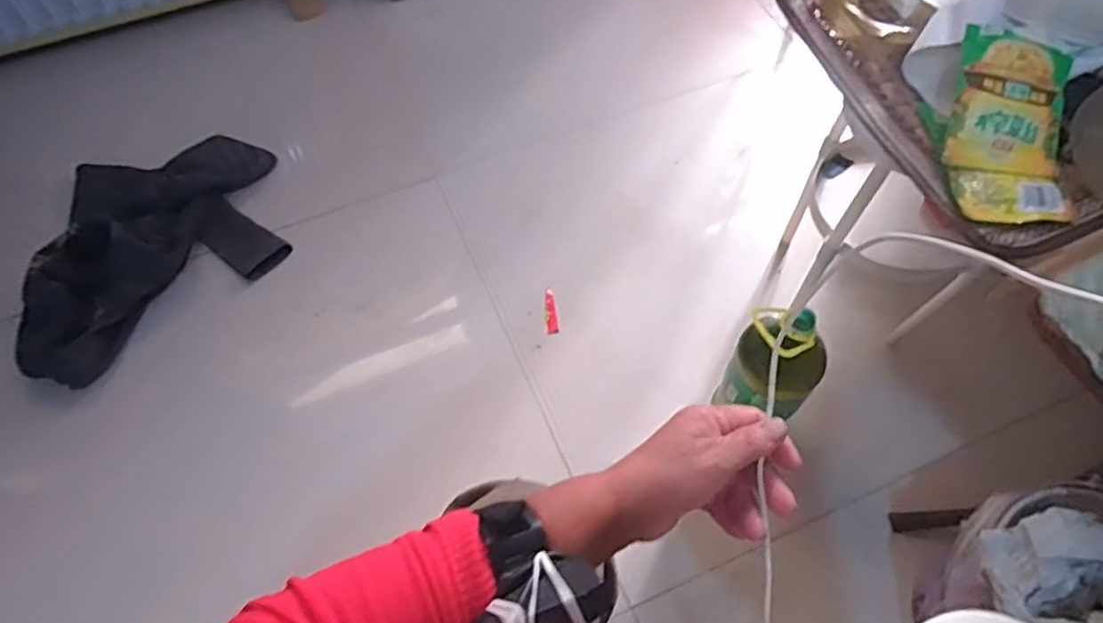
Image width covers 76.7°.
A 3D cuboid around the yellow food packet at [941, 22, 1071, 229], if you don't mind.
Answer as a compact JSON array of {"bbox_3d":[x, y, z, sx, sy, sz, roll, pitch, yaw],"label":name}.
[{"bbox_3d":[0.429,-0.171,0.652,0.110,0.026,0.185,8,84,4],"label":"yellow food packet"}]

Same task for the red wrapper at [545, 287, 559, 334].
[{"bbox_3d":[0.000,0.000,1.147,0.020,0.010,0.084,-3,61,-1],"label":"red wrapper"}]

